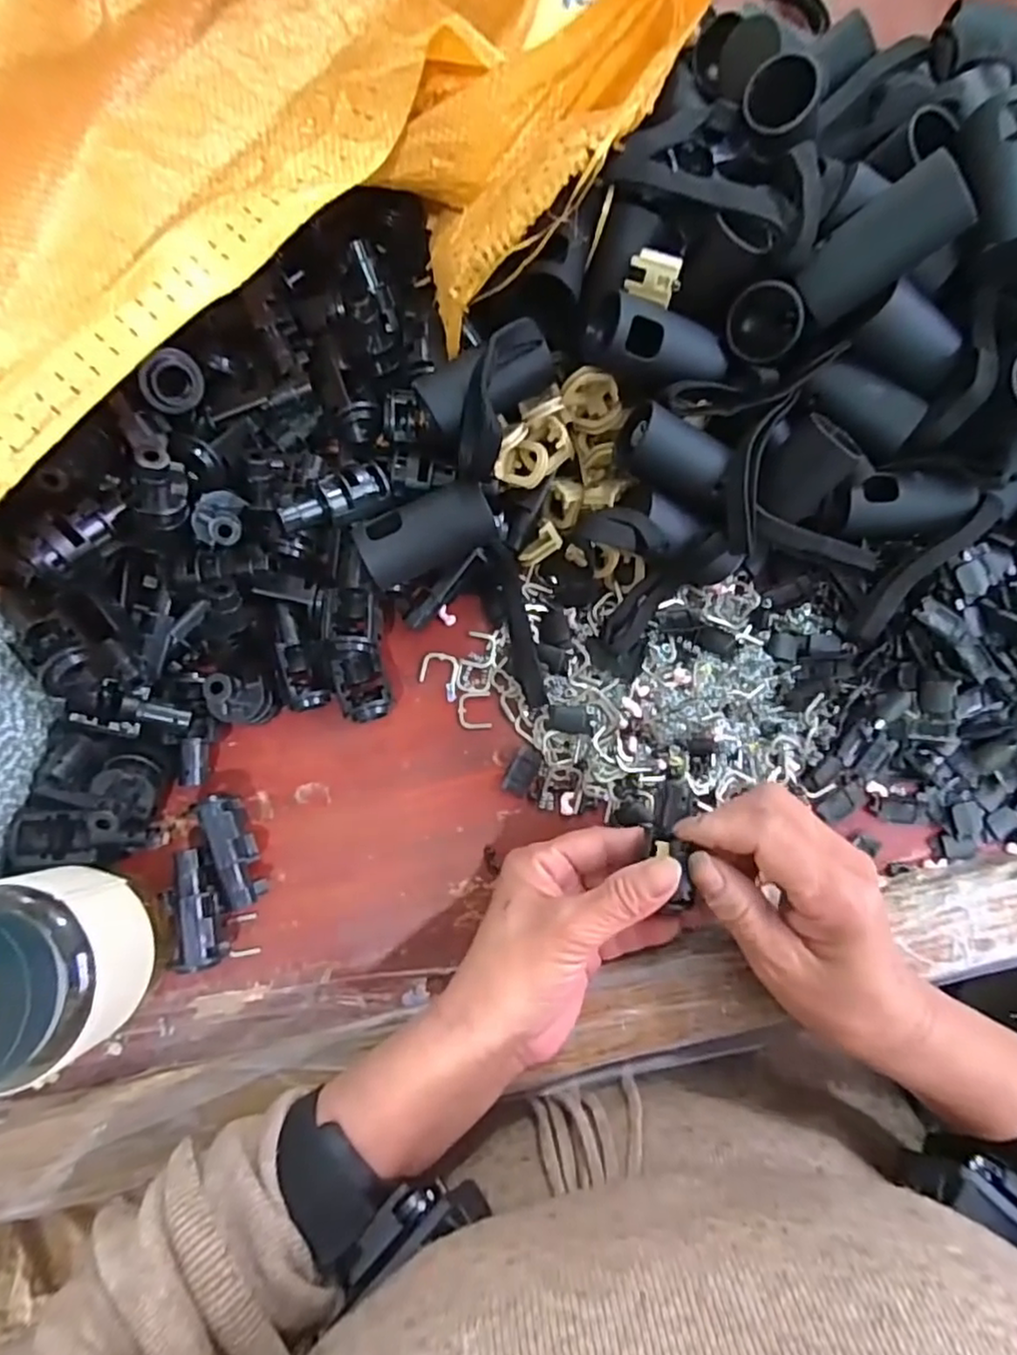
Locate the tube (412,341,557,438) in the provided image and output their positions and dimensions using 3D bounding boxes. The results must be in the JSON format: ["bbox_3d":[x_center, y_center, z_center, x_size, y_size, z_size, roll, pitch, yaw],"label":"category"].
[{"bbox_3d":[-0.009,-0.134,0.299,0.062,0.030,0.026,-25,84,-3],"label":"tube"}]

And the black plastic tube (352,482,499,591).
[{"bbox_3d":[-0.037,-0.064,0.298,0.060,0.029,0.028,-25,84,-3],"label":"black plastic tube"}]

